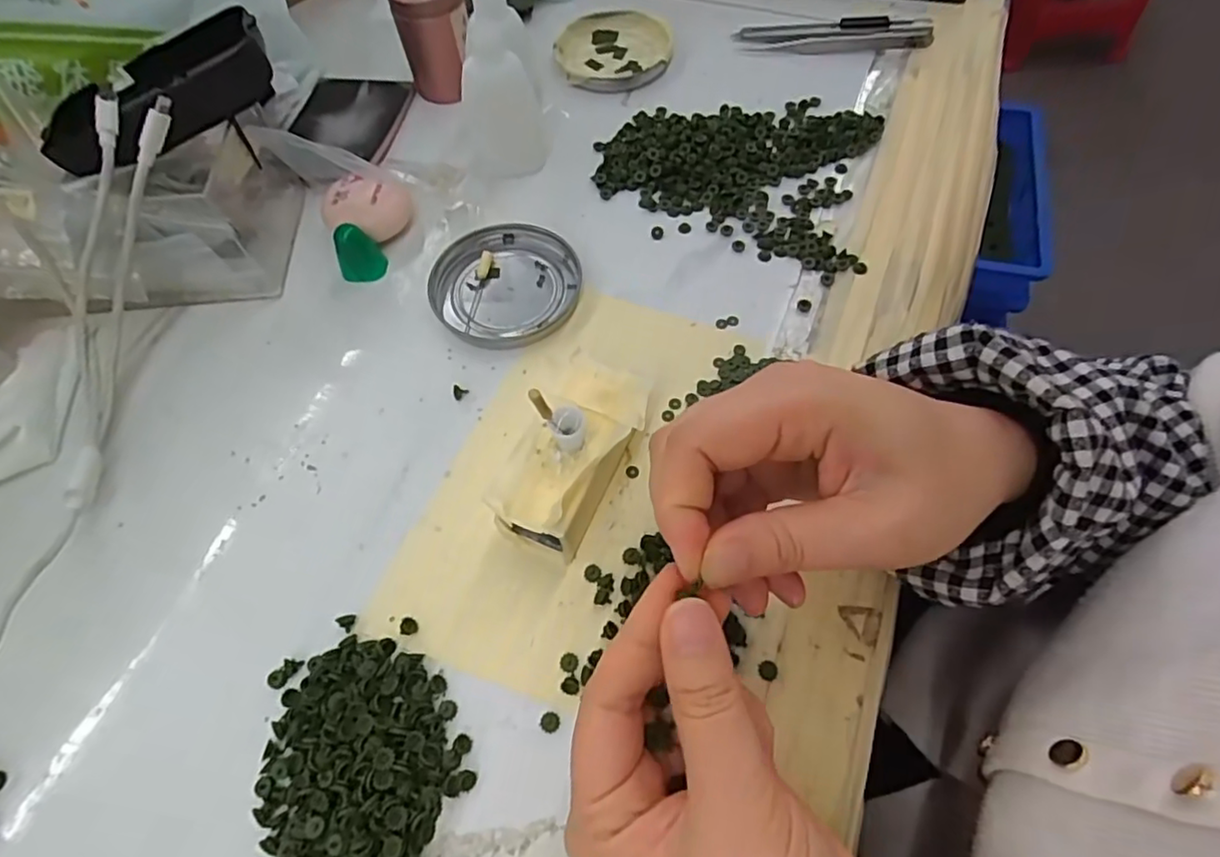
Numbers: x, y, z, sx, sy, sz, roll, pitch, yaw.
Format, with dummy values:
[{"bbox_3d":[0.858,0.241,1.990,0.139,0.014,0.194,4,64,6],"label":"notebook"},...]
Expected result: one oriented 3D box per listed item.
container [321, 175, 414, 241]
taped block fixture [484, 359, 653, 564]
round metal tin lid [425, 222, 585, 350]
[{"bbox_3d":[-0.135,-0.123,0.351,0.050,0.031,0.030,-3,61,0],"label":"container"},{"bbox_3d":[-0.017,0.011,0.267,0.048,0.046,0.083,25,65,15],"label":"taped block fixture"},{"bbox_3d":[-0.056,-0.077,0.339,0.077,0.009,0.076,-1,61,2],"label":"round metal tin lid"}]

